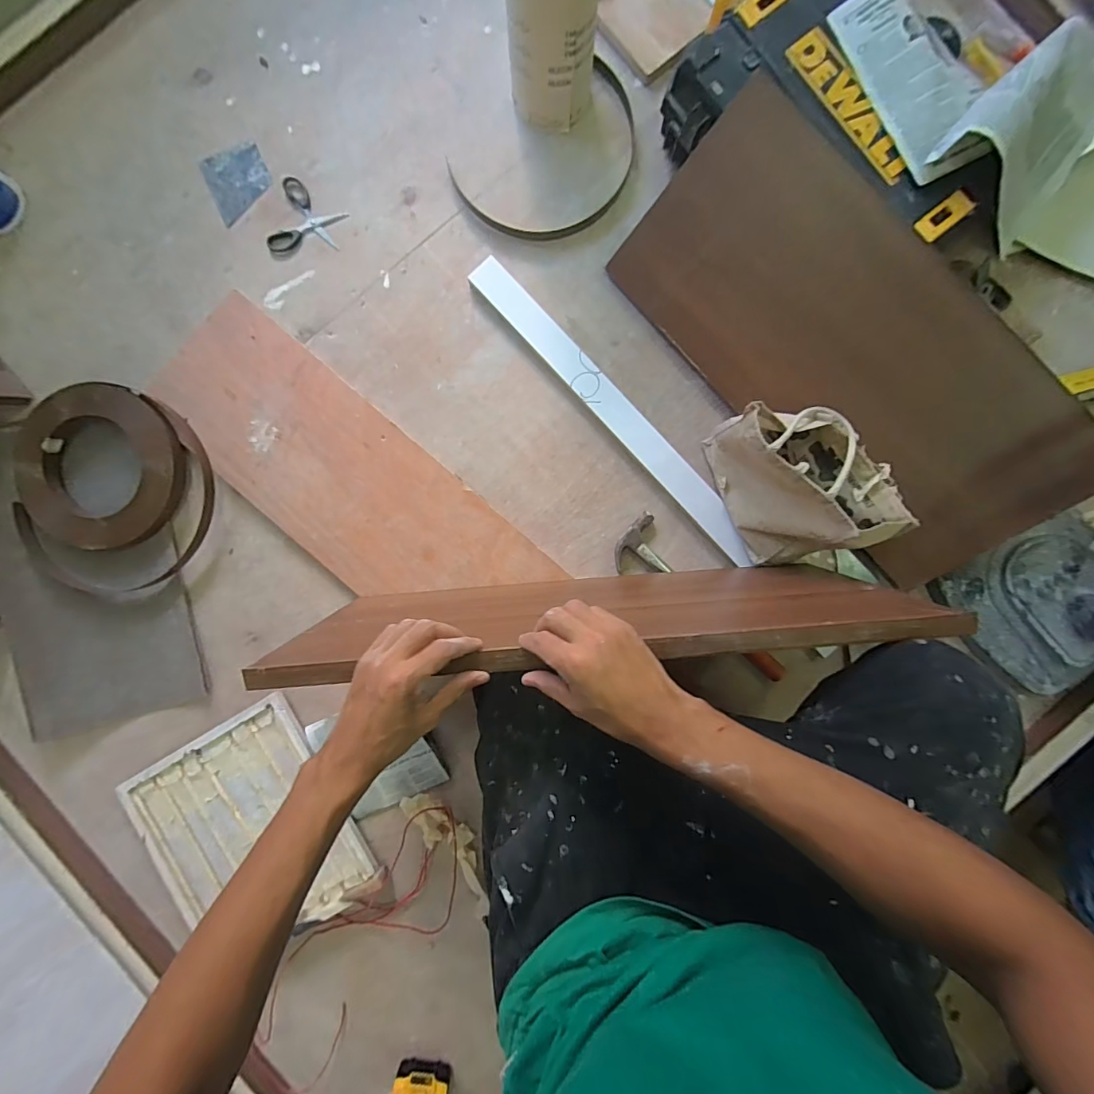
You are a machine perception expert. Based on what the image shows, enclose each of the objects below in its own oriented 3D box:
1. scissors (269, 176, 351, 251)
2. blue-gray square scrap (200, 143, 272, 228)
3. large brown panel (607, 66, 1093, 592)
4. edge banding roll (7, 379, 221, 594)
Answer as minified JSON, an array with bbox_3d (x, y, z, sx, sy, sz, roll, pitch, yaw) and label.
[{"bbox_3d":[-0.379,-0.520,0.754,0.110,0.004,0.121,14,88,0],"label":"scissors"},{"bbox_3d":[-0.495,-0.587,0.761,0.096,0.004,0.109,-24,89,-3],"label":"blue-gray square scrap"},{"bbox_3d":[0.404,-0.259,0.650,0.670,0.031,0.282,46,131,-1],"label":"large brown panel"},{"bbox_3d":[-0.660,-0.091,0.723,0.288,0.045,0.295,0,88,-1],"label":"edge banding roll"}]

